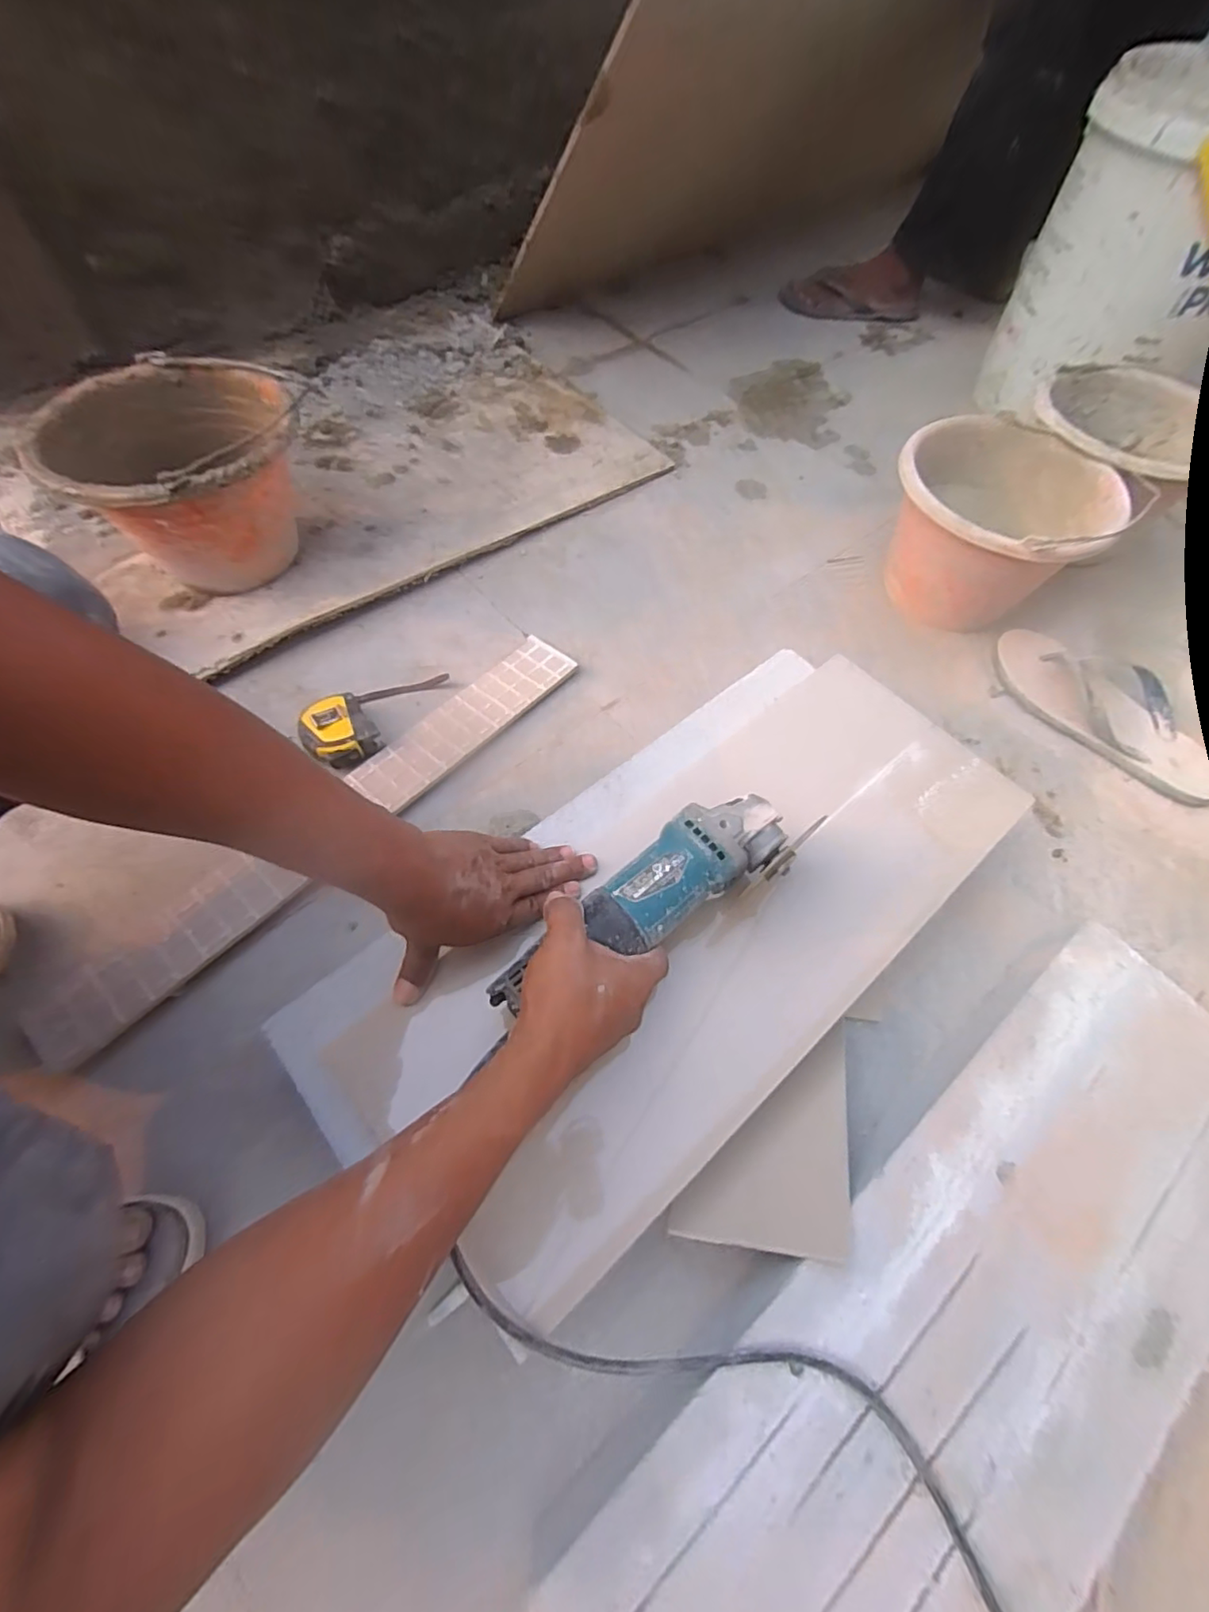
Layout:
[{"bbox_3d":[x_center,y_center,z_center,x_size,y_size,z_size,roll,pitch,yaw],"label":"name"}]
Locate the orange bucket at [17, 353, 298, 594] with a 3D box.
[{"bbox_3d":[-0.465,-0.357,0.697,0.243,0.176,0.243,2,61,-3],"label":"orange bucket"}]

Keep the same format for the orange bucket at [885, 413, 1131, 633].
[{"bbox_3d":[0.451,-0.329,0.752,0.225,0.164,0.228,2,61,-3],"label":"orange bucket"}]

